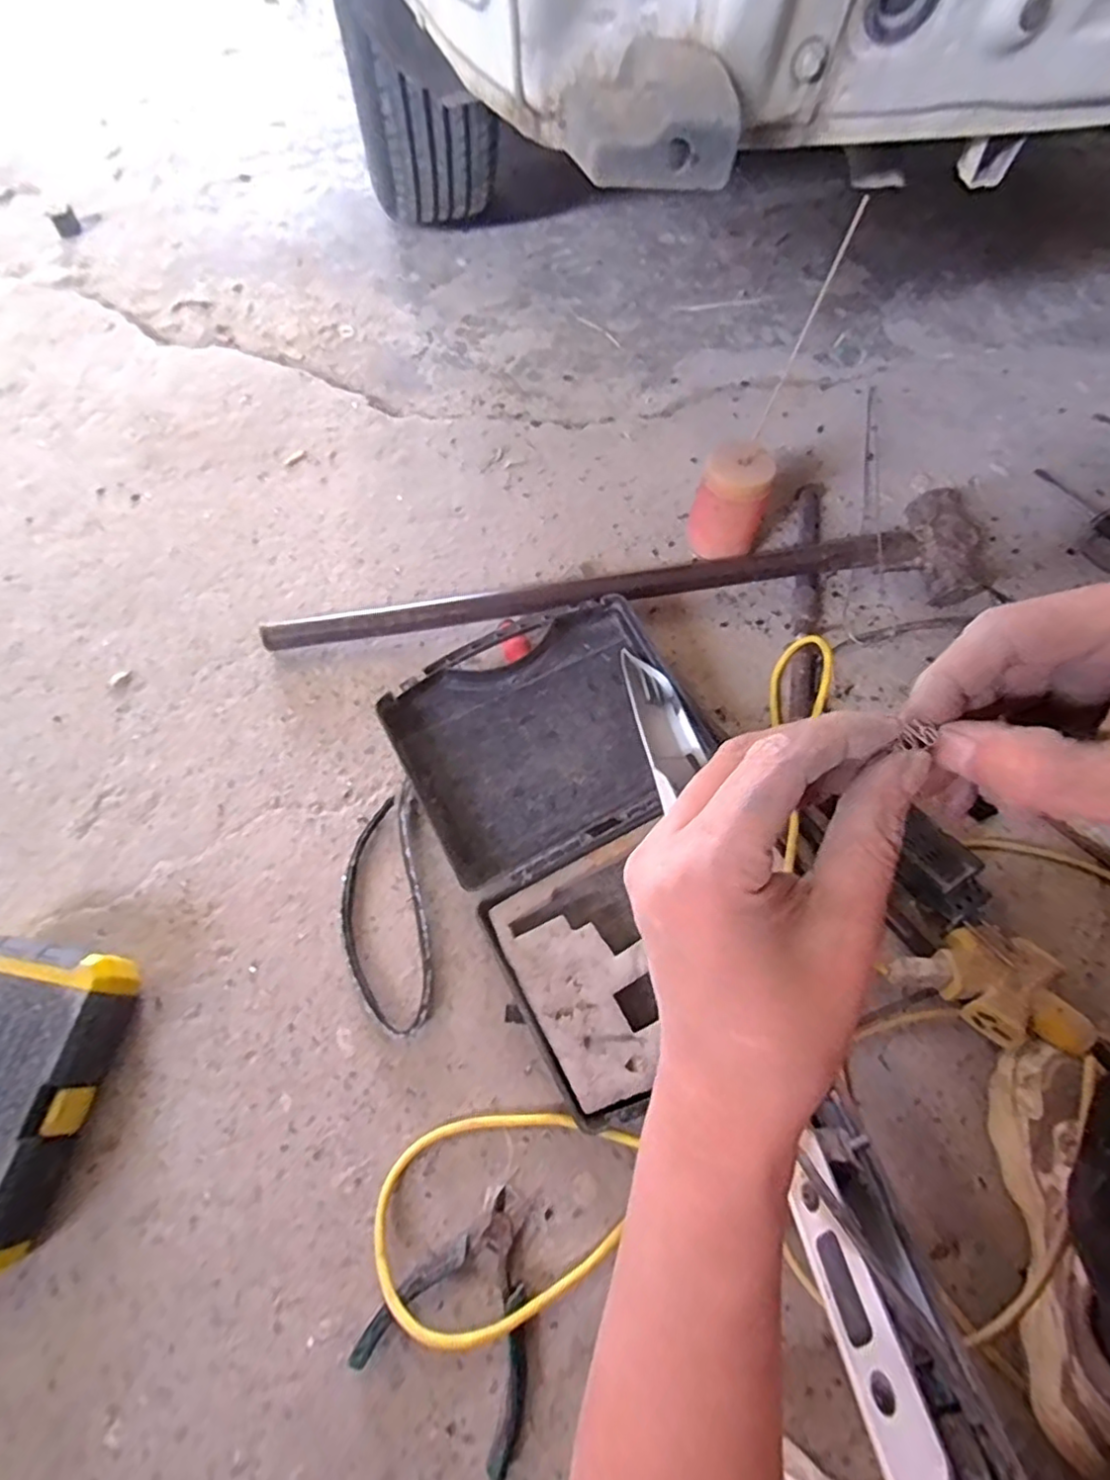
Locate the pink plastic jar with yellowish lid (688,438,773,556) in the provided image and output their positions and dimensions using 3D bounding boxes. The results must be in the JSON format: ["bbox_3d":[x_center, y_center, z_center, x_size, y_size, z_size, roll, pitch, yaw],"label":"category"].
[{"bbox_3d":[0.212,-0.279,0.786,0.083,0.134,0.077,16,66,8],"label":"pink plastic jar with yellowish lid"}]

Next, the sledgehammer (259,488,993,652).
[{"bbox_3d":[0.113,-0.189,0.767,0.914,0.083,0.117,-6,65,-2],"label":"sledgehammer"}]

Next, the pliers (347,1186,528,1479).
[{"bbox_3d":[-0.061,0.436,0.488,0.131,0.021,0.142,26,68,12],"label":"pliers"}]

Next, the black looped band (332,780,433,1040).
[{"bbox_3d":[-0.169,0.156,0.614,0.087,0.015,0.237,-11,65,-5],"label":"black looped band"}]

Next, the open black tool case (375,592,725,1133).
[{"bbox_3d":[0.040,0.081,0.633,0.303,0.077,0.440,-24,67,-10],"label":"open black tool case"}]

